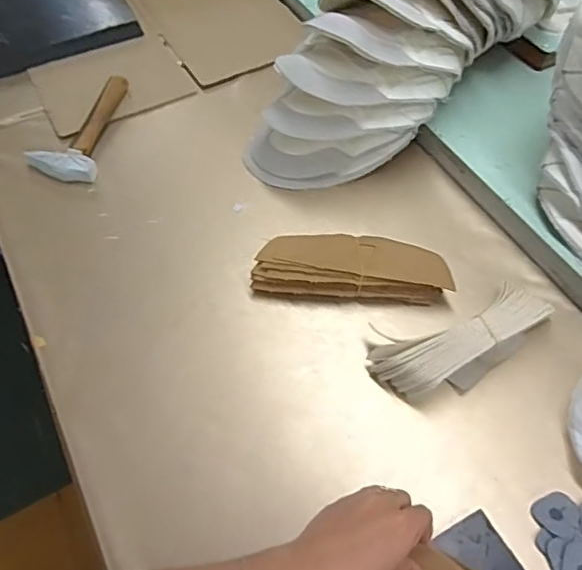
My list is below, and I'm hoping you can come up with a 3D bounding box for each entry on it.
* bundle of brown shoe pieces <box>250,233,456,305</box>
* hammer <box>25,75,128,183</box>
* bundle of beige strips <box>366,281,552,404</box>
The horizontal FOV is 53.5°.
[{"bbox_3d":[0.066,-0.018,0.633,0.210,0.039,0.065,2,57,4],"label":"bundle of brown shoe pieces"},{"bbox_3d":[-0.287,-0.214,0.779,0.088,0.024,0.175,5,57,4],"label":"hammer"},{"bbox_3d":[0.171,0.046,0.580,0.188,0.048,0.081,-25,60,-14],"label":"bundle of beige strips"}]

